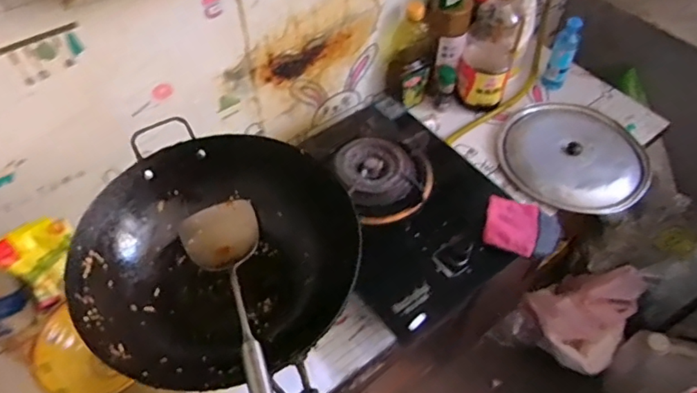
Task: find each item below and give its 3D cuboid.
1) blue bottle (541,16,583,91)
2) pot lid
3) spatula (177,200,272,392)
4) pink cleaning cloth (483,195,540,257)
[{"bbox_3d":[0.475,-0.314,1.157,0.051,0.164,0.042,20,54,14],"label":"blue bottle"},{"bbox_3d":[0.468,-0.090,1.080,0.305,0.039,0.282,1,52,-1],"label":"pot lid"},{"bbox_3d":[-0.108,0.111,0.549,0.093,0.051,0.373,-18,29,-15],"label":"spatula"},{"bbox_3d":[0.270,0.045,0.856,0.084,0.016,0.104,15,53,10],"label":"pink cleaning cloth"}]

